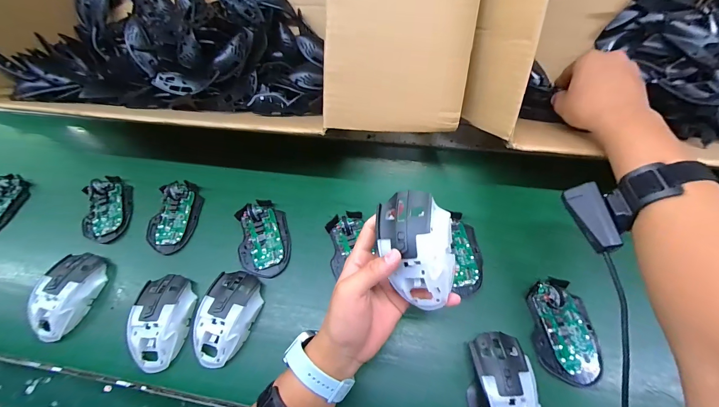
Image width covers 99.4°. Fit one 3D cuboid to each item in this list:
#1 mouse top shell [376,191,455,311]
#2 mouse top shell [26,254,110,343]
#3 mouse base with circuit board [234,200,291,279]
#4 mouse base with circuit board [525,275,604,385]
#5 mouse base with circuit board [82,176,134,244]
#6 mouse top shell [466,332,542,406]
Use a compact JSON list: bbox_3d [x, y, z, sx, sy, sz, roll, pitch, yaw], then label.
[{"bbox_3d":[0.053,0.045,0.290,0.069,0.034,0.110,-4,83,16],"label":"mouse top shell"},{"bbox_3d":[-0.404,0.127,0.423,0.073,0.039,0.117,9,66,7],"label":"mouse top shell"},{"bbox_3d":[-0.140,0.048,0.442,0.072,0.024,0.114,-11,65,-2],"label":"mouse base with circuit board"},{"bbox_3d":[0.248,0.150,0.365,0.068,0.024,0.114,2,66,4],"label":"mouse base with circuit board"},{"bbox_3d":[-0.403,0.009,0.491,0.061,0.025,0.112,-18,66,-5],"label":"mouse base with circuit board"},{"bbox_3d":[0.158,0.206,0.336,0.072,0.036,0.115,0,65,3],"label":"mouse top shell"}]

